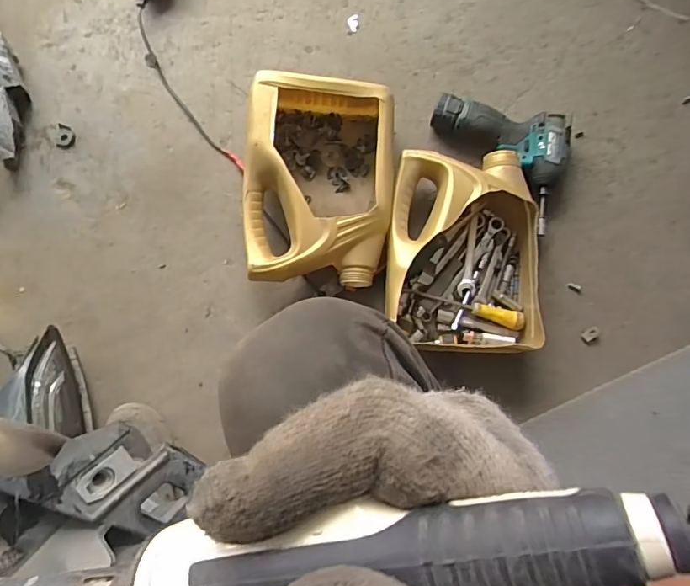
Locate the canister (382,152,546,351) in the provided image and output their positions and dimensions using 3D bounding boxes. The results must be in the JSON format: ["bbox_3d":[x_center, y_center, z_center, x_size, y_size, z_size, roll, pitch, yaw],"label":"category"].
[{"bbox_3d":[0.169,-0.060,0.689,0.208,0.097,0.286,5,82,0],"label":"canister"}]

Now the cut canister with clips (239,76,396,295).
[{"bbox_3d":[-0.036,-0.156,0.692,0.198,0.115,0.282,3,82,0],"label":"cut canister with clips"}]

